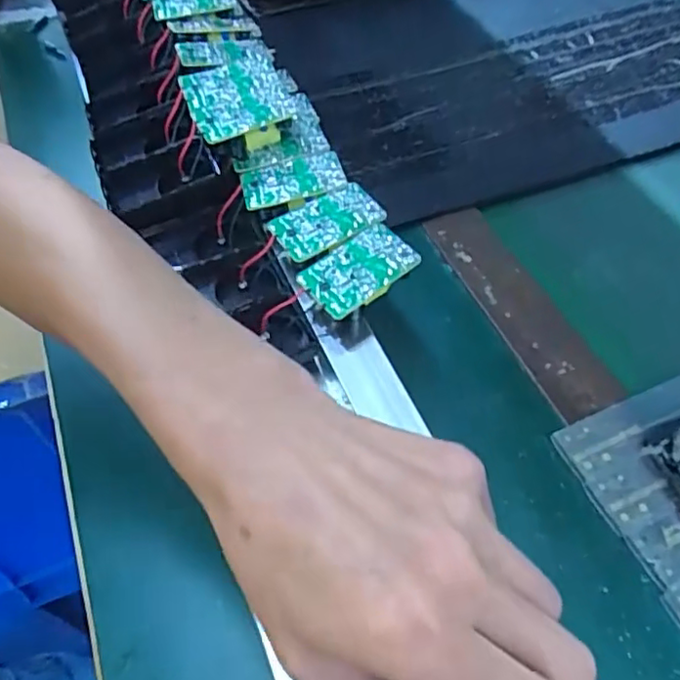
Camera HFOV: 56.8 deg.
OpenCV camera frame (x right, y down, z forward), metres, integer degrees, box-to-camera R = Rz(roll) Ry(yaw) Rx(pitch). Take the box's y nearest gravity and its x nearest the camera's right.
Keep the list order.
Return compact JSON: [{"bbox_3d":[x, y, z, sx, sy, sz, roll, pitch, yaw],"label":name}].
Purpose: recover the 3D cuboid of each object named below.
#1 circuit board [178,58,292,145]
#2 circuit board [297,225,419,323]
[{"bbox_3d":[-0.067,-0.160,0.415,0.065,0.007,0.071,-20,58,-9],"label":"circuit board"},{"bbox_3d":[0.011,-0.040,0.355,0.063,0.011,0.038,-31,59,-20],"label":"circuit board"}]

